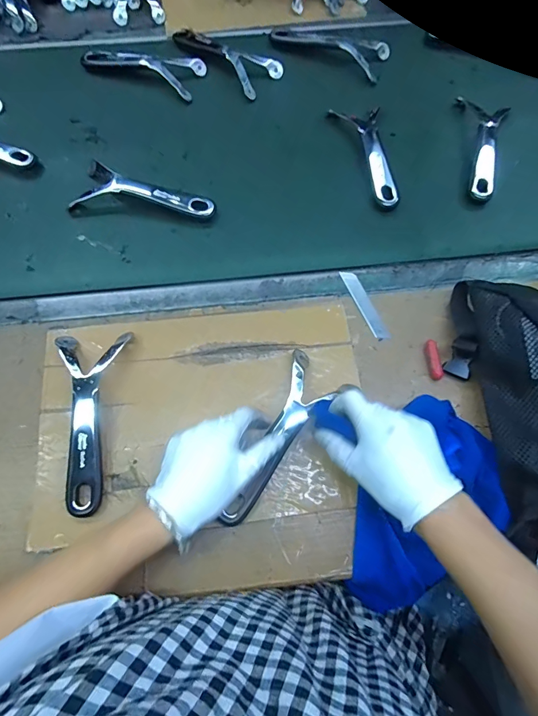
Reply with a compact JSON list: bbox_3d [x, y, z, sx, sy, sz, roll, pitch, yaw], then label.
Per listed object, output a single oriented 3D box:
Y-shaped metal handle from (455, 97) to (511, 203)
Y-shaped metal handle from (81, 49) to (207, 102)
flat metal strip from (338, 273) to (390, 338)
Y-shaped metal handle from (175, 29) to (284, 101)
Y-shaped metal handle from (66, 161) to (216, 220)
[{"bbox_3d":[0.313,-0.312,0.564,0.075,0.023,0.191,13,68,4],"label":"Y-shaped metal handle"},{"bbox_3d":[-0.207,-0.472,0.618,0.197,0.019,0.078,17,68,5],"label":"Y-shaped metal handle"},{"bbox_3d":[0.120,-0.068,0.481,0.019,0.004,0.103,-18,71,-16],"label":"flat metal strip"},{"bbox_3d":[-0.070,-0.506,0.632,0.084,0.013,0.201,-42,75,-17],"label":"Y-shaped metal handle"},{"bbox_3d":[-0.167,-0.232,0.523,0.191,0.018,0.073,7,67,1],"label":"Y-shaped metal handle"}]

